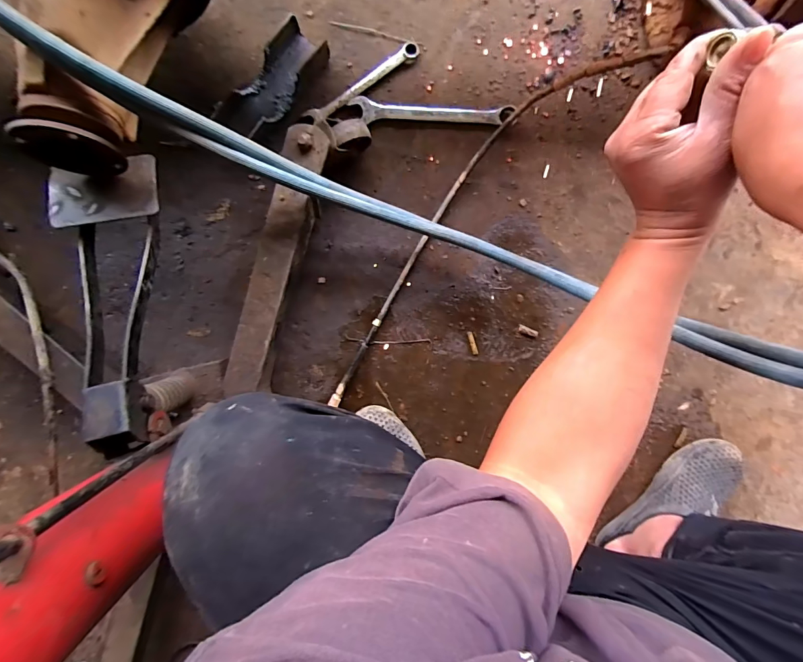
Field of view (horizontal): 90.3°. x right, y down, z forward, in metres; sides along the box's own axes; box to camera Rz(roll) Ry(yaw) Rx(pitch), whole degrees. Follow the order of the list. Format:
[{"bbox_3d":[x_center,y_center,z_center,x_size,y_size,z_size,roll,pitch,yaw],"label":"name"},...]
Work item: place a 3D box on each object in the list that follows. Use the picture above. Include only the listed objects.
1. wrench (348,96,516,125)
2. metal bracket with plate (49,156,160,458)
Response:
[{"bbox_3d":[0.044,-0.332,0.611,0.236,0.012,0.038,2,95,-2],"label":"wrench"},{"bbox_3d":[-0.343,-0.032,0.469,0.118,0.067,0.342,-9,80,0],"label":"metal bracket with plate"}]

